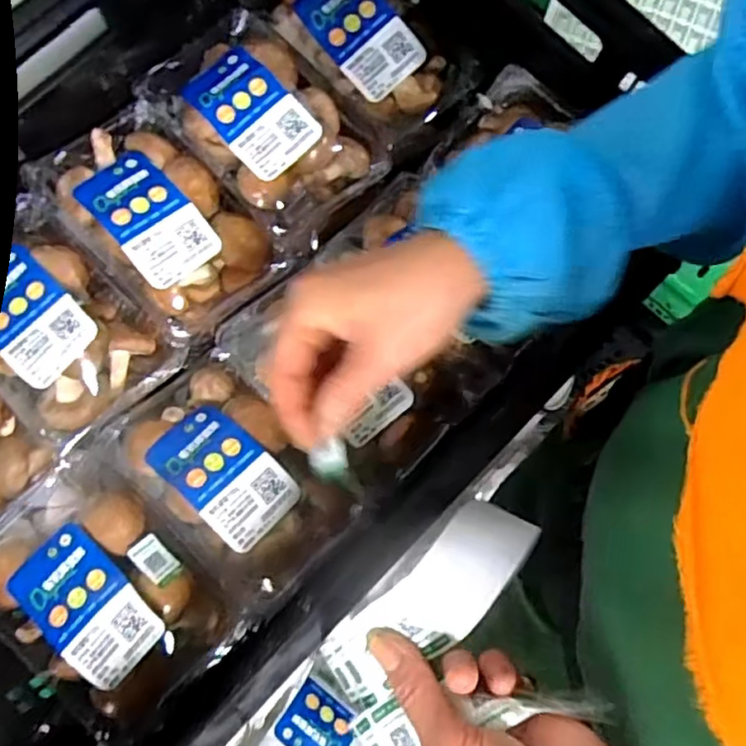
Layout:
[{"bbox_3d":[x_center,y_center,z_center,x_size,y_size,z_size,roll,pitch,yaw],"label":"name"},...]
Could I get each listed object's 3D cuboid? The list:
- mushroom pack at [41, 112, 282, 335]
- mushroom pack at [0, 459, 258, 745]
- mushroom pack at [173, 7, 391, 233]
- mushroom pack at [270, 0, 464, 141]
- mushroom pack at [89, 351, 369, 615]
[{"bbox_3d":[-0.166,-0.116,0.512,0.176,0.072,0.114,43,81,8],"label":"mushroom pack"},{"bbox_3d":[-0.185,0.148,0.447,0.180,0.052,0.129,41,80,7],"label":"mushroom pack"},{"bbox_3d":[-0.084,-0.199,0.530,0.116,0.070,0.179,-42,82,-9],"label":"mushroom pack"},{"bbox_3d":[-0.011,-0.269,0.550,0.165,0.064,0.096,35,80,6],"label":"mushroom pack"},{"bbox_3d":[-0.104,0.071,0.465,0.168,0.053,0.110,42,80,7],"label":"mushroom pack"}]

